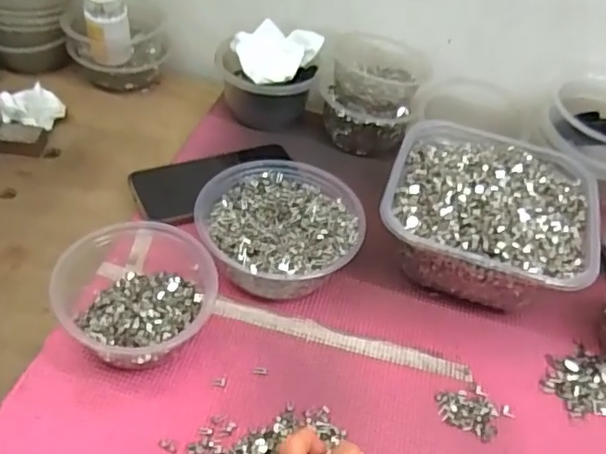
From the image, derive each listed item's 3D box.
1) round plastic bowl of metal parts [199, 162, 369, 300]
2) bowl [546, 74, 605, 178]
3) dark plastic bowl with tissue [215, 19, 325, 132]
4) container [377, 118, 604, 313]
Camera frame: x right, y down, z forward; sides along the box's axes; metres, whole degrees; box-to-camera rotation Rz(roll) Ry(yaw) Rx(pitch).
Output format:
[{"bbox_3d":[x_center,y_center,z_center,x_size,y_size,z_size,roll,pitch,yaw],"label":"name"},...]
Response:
[{"bbox_3d":[-0.021,0.004,0.518,0.130,0.056,0.129,4,47,-4],"label":"round plastic bowl of metal parts"},{"bbox_3d":[0.289,-0.100,0.586,0.104,0.069,0.100,-8,47,-16],"label":"bowl"},{"bbox_3d":[-0.041,-0.159,0.656,0.108,0.091,0.086,9,47,1],"label":"dark plastic bowl with tissue"},{"bbox_3d":[0.161,-0.010,0.540,0.172,0.081,0.176,18,47,9],"label":"container"}]

